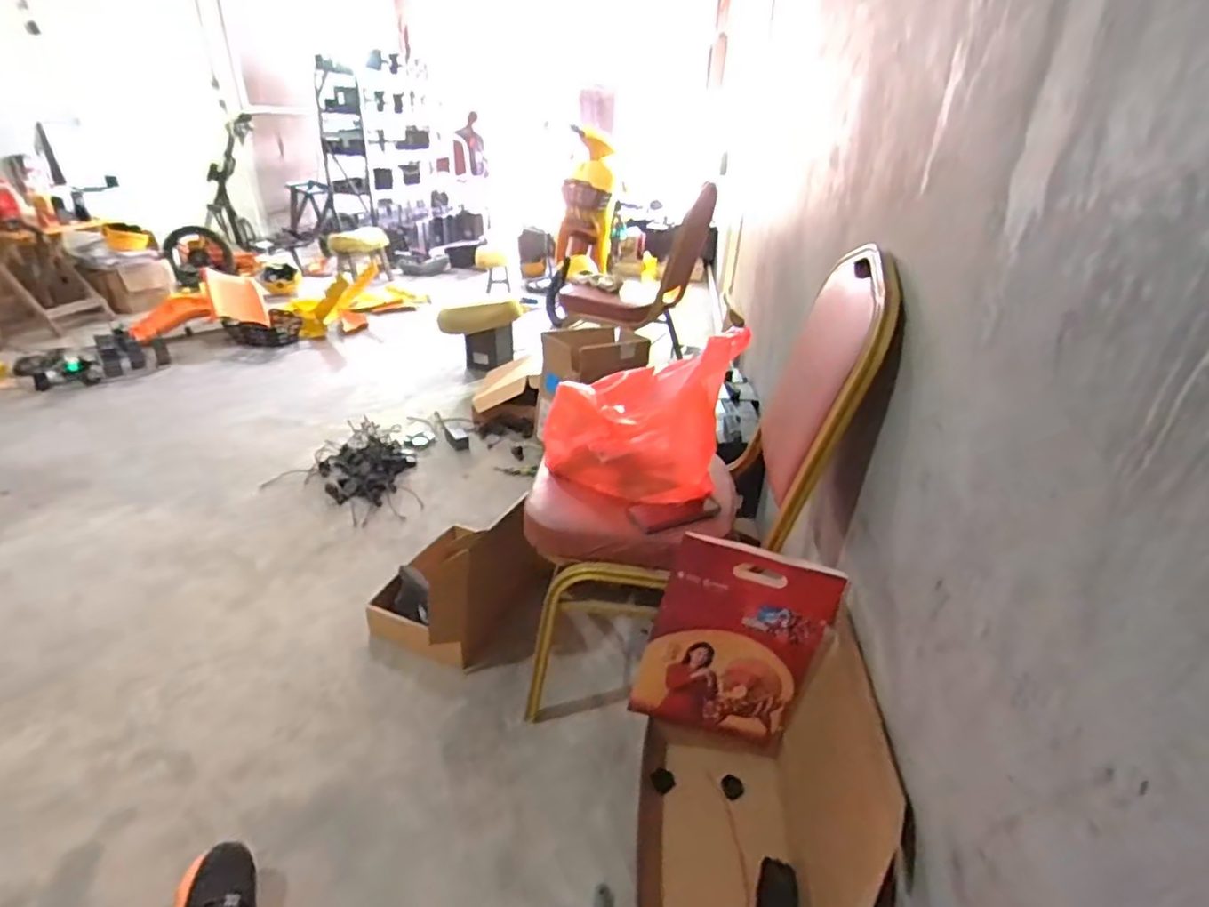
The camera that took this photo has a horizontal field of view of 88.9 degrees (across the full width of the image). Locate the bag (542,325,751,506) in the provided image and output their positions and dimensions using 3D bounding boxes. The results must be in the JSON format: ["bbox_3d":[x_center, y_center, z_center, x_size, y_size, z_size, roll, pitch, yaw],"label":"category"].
[{"bbox_3d":[0.068,-0.085,1.151,0.232,0.298,0.318,-22,37,-38],"label":"bag"}]

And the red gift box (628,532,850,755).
[{"bbox_3d":[0.223,0.348,1.090,0.282,0.417,0.030,14,24,4],"label":"red gift box"}]

